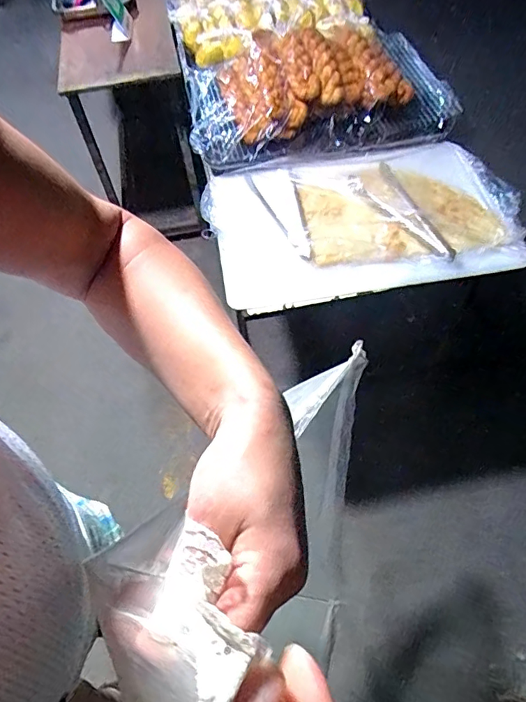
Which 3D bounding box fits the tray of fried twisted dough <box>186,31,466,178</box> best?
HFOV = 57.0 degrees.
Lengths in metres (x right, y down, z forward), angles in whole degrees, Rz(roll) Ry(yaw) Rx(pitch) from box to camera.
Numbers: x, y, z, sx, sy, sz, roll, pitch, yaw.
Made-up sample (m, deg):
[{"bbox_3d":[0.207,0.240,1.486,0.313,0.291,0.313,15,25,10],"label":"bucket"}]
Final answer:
[{"bbox_3d":[0.136,-0.649,1.182,0.643,0.156,0.439,-12,58,-6],"label":"tray of fried twisted dough"}]

